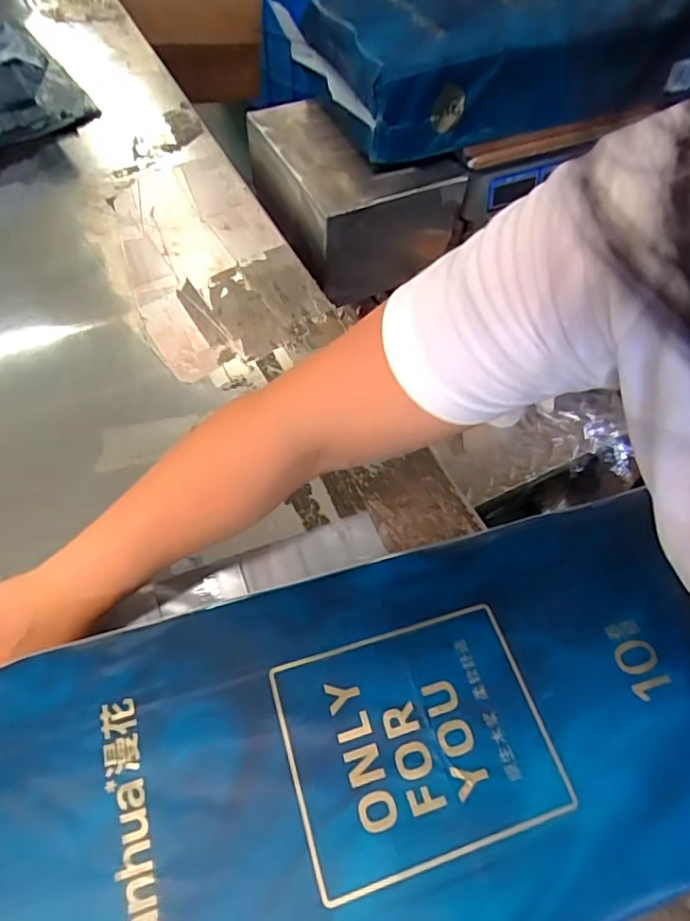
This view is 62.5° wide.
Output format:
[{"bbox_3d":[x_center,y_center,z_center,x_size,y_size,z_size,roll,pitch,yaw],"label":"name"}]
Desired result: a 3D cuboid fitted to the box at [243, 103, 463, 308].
[{"bbox_3d":[0.015,-0.379,0.803,0.223,0.137,0.248,-21,62,-17],"label":"box"}]

